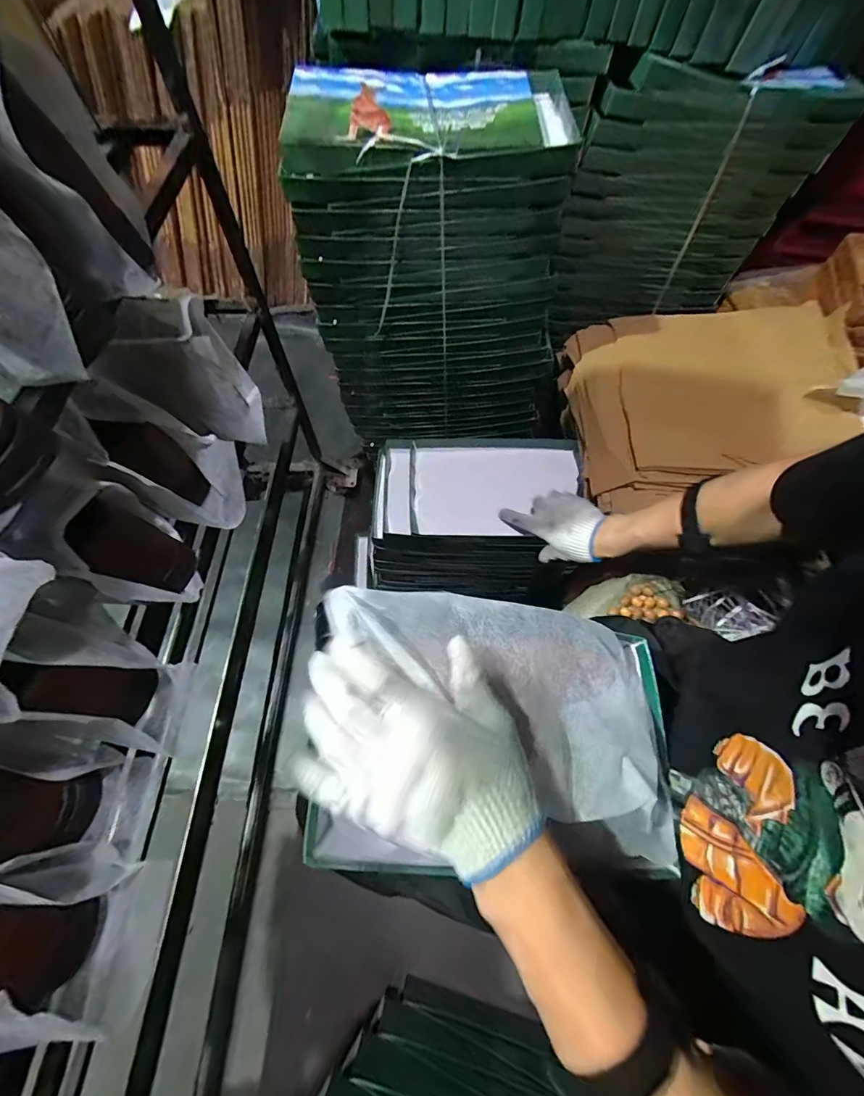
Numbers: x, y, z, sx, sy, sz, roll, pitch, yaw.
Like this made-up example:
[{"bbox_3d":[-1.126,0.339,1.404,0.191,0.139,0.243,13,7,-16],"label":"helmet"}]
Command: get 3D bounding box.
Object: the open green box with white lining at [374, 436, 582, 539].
[{"bbox_3d":[0.088,-0.120,0.791,0.382,0.041,0.221,-2,64,-1],"label":"open green box with white lining"}]

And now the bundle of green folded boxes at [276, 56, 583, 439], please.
[{"bbox_3d":[0.016,-0.458,0.778,0.403,0.520,0.206,0,64,0],"label":"bundle of green folded boxes"}]

